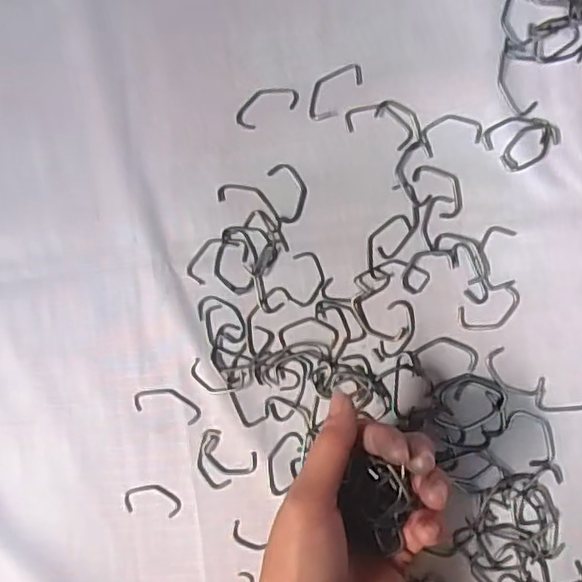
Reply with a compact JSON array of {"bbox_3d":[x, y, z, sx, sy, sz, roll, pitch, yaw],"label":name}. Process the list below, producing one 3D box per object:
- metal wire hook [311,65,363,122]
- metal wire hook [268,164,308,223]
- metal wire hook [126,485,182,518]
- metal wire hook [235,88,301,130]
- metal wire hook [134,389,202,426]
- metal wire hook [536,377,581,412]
[{"bbox_3d":[0.026,-0.115,0.350,0.036,0.004,0.024,-23,86,8],"label":"metal wire hook"},{"bbox_3d":[-0.001,-0.058,0.354,0.019,0.004,0.035,-15,87,8],"label":"metal wire hook"},{"bbox_3d":[-0.083,0.126,0.364,0.034,0.004,0.018,5,90,9],"label":"metal wire hook"},{"bbox_3d":[-0.014,-0.110,0.356,0.038,0.004,0.019,-26,86,8],"label":"metal wire hook"},{"bbox_3d":[-0.074,0.068,0.364,0.042,0.004,0.017,13,91,8],"label":"metal wire hook"},{"bbox_3d":[0.154,0.055,0.329,0.041,0.004,0.021,-12,88,8],"label":"metal wire hook"}]

